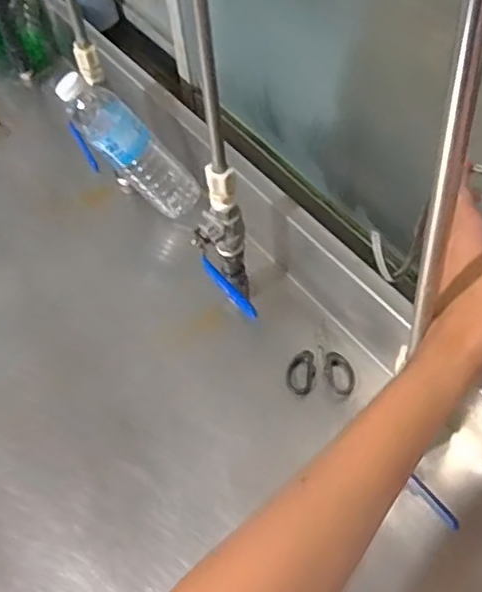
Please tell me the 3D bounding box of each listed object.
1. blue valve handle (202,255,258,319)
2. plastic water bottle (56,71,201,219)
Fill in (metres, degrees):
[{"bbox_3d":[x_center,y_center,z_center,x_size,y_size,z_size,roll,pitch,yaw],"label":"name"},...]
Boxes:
[{"bbox_3d":[-0.013,-0.007,0.616,0.013,0.010,0.076,-40,80,-21],"label":"blue valve handle"},{"bbox_3d":[-0.131,-0.176,0.768,0.059,0.221,0.061,-15,49,32],"label":"plastic water bottle"}]

